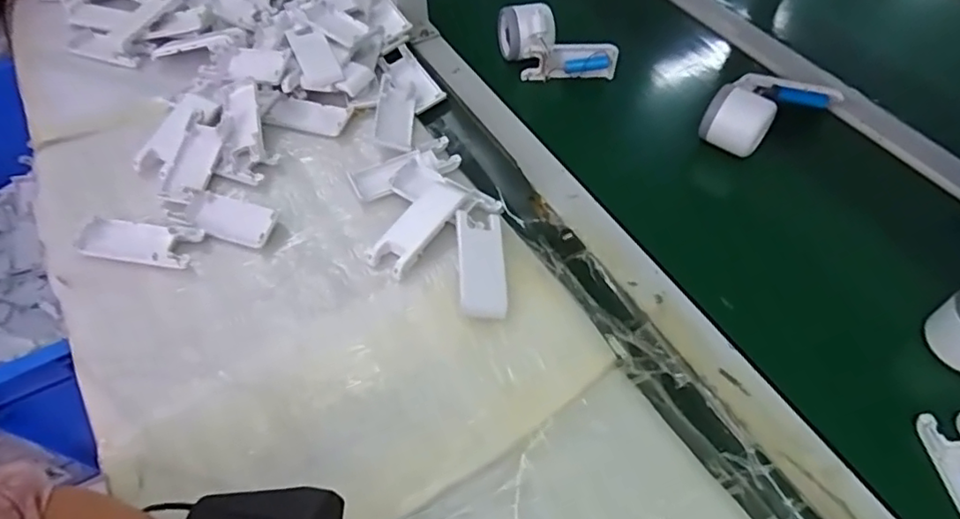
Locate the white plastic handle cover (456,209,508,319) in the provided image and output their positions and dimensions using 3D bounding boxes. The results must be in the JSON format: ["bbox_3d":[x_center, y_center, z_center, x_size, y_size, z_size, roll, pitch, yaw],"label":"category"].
[{"bbox_3d":[0.001,0.002,0.484,0.037,0.018,0.103,-3,54,-2],"label":"white plastic handle cover"}]

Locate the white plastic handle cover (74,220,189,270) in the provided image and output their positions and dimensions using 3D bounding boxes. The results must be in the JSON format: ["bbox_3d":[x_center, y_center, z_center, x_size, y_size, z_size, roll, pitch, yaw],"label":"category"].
[{"bbox_3d":[-0.298,-0.015,0.508,0.095,0.010,0.038,8,55,6],"label":"white plastic handle cover"}]

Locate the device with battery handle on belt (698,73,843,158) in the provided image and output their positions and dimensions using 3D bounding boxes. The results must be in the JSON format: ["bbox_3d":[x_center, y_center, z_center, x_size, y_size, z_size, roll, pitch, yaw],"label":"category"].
[{"bbox_3d":[0.294,-0.165,0.599,0.155,0.060,0.070,-28,59,-18],"label":"device with battery handle on belt"}]

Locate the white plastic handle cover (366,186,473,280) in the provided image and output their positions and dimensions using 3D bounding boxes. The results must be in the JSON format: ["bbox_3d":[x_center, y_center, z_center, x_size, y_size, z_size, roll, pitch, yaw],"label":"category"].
[{"bbox_3d":[-0.053,-0.028,0.509,0.040,0.014,0.097,33,61,22],"label":"white plastic handle cover"}]

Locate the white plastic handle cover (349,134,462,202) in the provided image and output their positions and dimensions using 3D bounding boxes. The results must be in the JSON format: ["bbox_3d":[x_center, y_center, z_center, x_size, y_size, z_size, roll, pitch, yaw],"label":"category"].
[{"bbox_3d":[-0.071,-0.087,0.558,0.104,0.011,0.041,-23,57,-15],"label":"white plastic handle cover"}]

